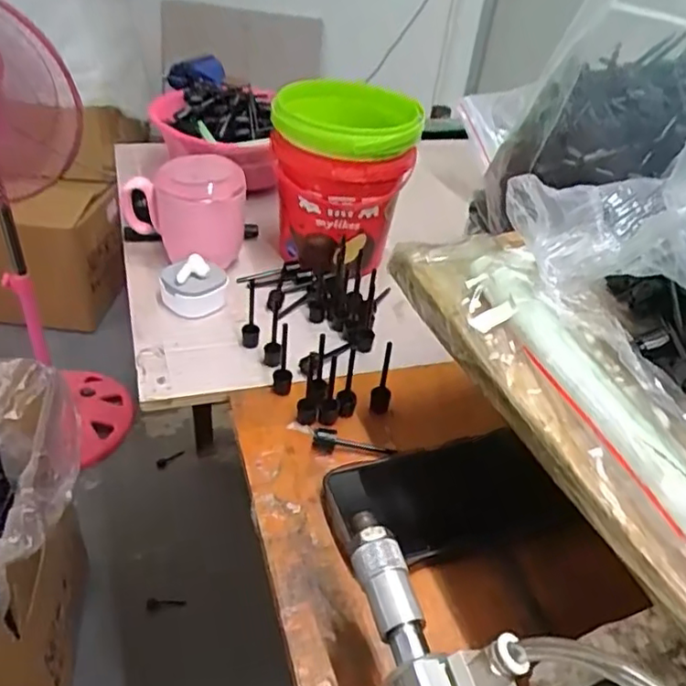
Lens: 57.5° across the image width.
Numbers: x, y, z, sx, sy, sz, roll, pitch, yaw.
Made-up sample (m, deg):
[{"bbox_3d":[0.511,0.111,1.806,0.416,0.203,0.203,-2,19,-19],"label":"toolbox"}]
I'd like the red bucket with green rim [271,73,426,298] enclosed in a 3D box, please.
[{"bbox_3d":[-0.004,-0.160,0.604,0.127,0.140,0.139,3,39,-6],"label":"red bucket with green rim"}]

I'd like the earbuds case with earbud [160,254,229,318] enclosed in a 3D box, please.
[{"bbox_3d":[-0.131,-0.051,0.551,0.057,0.044,0.044,-3,40,-14],"label":"earbuds case with earbud"}]

